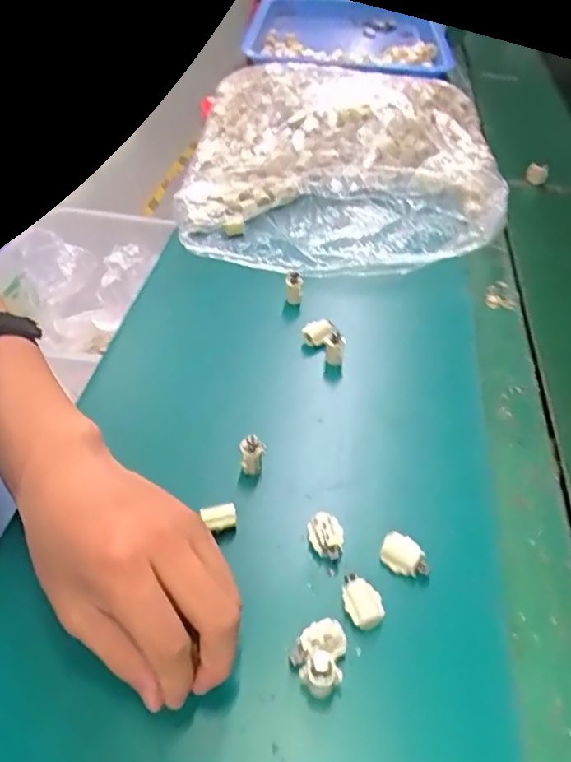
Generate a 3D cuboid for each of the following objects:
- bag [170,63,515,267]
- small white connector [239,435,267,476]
[{"bbox_3d":[0.064,-0.266,0.697,0.329,0.077,0.403,3,44,-1],"label":"bag"},{"bbox_3d":[-0.022,0.049,0.396,0.017,0.026,0.012,-14,45,-14],"label":"small white connector"}]

